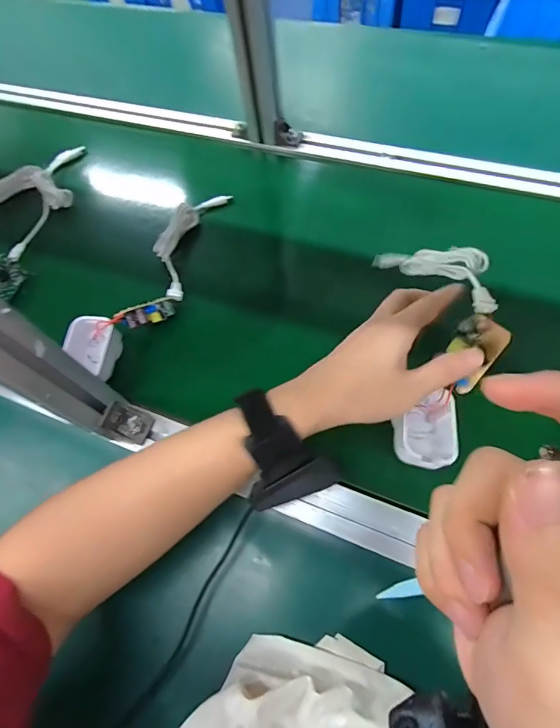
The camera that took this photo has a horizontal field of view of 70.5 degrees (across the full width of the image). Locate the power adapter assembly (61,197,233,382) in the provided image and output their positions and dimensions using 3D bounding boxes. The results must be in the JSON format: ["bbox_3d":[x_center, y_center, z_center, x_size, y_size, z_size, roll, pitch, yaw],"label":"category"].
[{"bbox_3d":[-0.131,-0.111,0.453,0.077,0.045,0.272,25,70,13],"label":"power adapter assembly"}]

